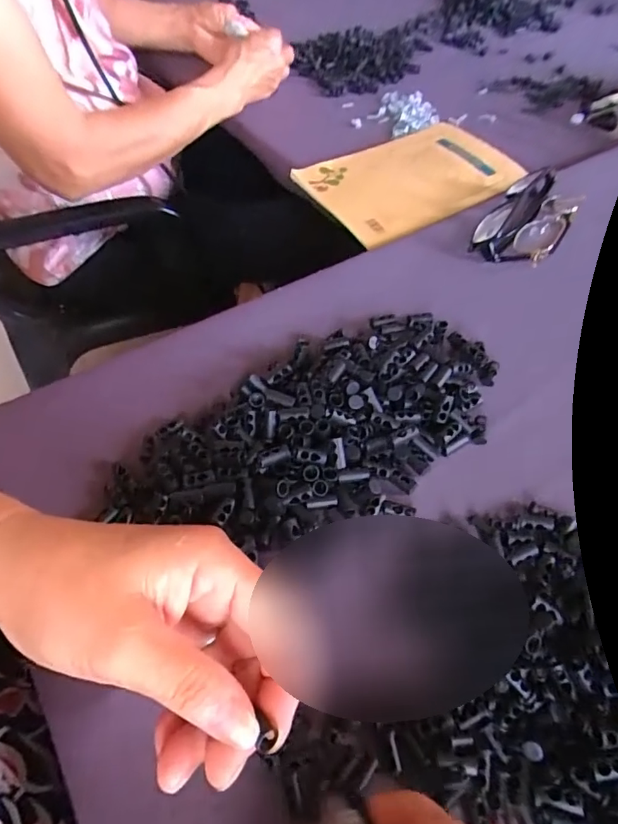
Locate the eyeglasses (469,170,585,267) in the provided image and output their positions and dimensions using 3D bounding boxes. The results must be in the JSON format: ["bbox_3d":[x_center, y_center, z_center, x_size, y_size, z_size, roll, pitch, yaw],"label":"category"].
[{"bbox_3d":[0.200,-0.176,0.446,0.063,0.029,0.130,31,61,20],"label":"eyeglasses"}]

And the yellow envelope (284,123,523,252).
[{"bbox_3d":[0.113,-0.241,0.513,0.221,0.017,0.148,-31,60,-19],"label":"yellow envelope"}]

